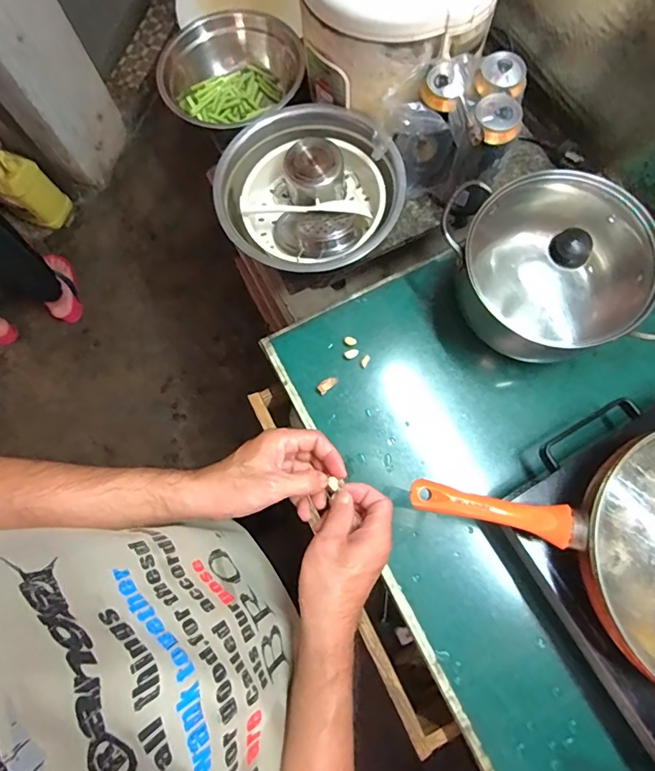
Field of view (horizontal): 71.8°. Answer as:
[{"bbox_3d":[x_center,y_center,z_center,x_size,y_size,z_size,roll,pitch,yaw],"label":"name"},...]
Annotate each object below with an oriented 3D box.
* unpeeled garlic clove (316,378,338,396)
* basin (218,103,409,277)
[{"bbox_3d":[0.000,-0.001,0.613,0.029,0.009,0.015,-42,79,-8],"label":"unpeeled garlic clove"},{"bbox_3d":[-0.025,-0.273,0.659,0.251,0.106,0.254,0,76,2],"label":"basin"}]

